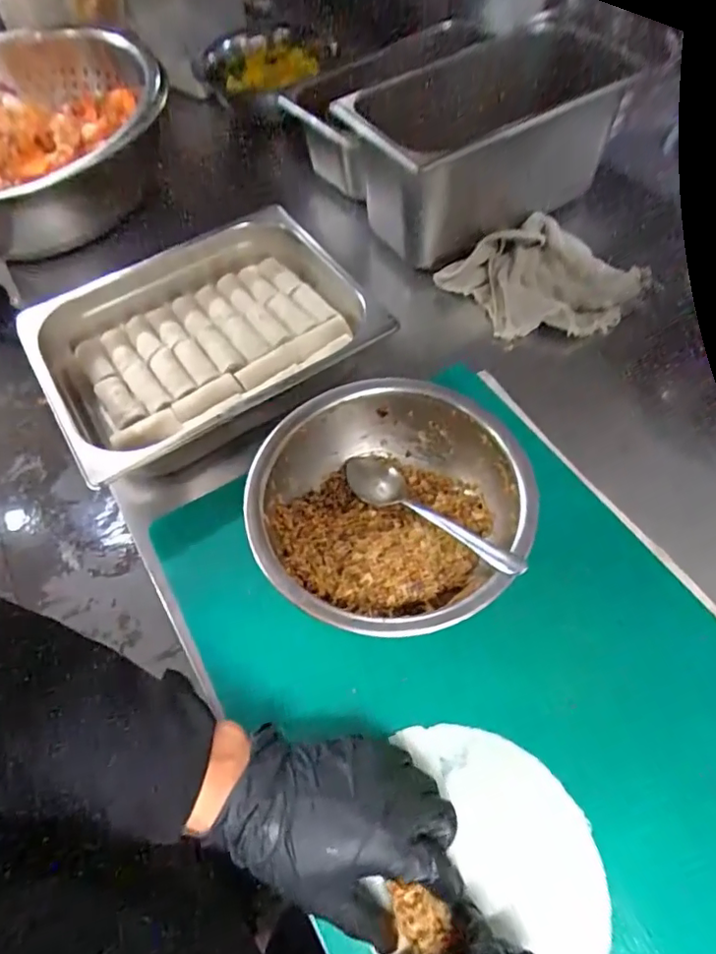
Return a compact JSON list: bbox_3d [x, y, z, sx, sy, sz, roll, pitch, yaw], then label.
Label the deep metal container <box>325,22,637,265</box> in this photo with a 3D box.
[{"bbox_3d":[0.138,-0.387,0.658,0.278,0.132,0.164,-29,61,-12],"label":"deep metal container"}]

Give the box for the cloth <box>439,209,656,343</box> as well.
[{"bbox_3d":[0.212,-0.225,0.633,0.174,0.040,0.169,-33,62,-14],"label":"cloth"}]

